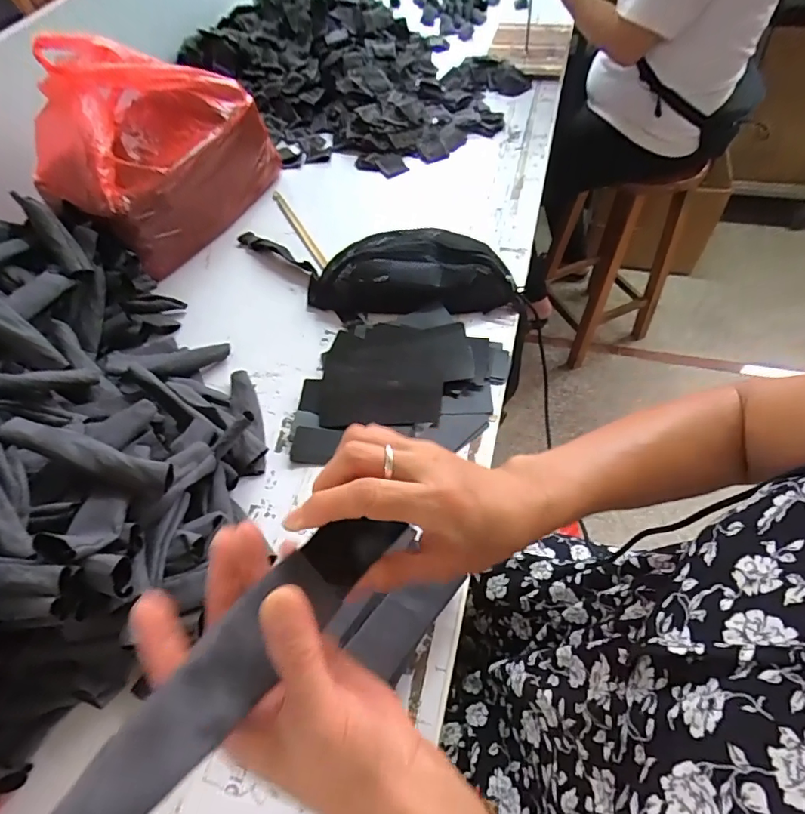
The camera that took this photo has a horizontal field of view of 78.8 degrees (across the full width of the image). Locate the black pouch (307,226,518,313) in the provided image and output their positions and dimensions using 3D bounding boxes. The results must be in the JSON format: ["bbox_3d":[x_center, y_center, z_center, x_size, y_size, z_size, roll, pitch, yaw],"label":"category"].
[{"bbox_3d":[0.010,-0.206,0.709,0.299,0.066,0.130,5,56,9],"label":"black pouch"}]

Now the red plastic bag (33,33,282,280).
[{"bbox_3d":[-0.380,-0.405,0.767,0.190,0.269,0.333,23,61,19],"label":"red plastic bag"}]

